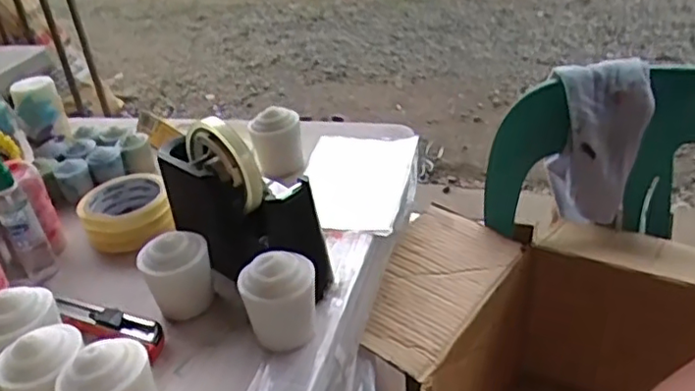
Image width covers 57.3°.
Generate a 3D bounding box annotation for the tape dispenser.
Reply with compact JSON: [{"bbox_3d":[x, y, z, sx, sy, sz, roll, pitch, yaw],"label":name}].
[{"bbox_3d":[-0.098,0.012,0.536,0.190,0.121,0.059,17,38,31],"label":"tape dispenser"}]

